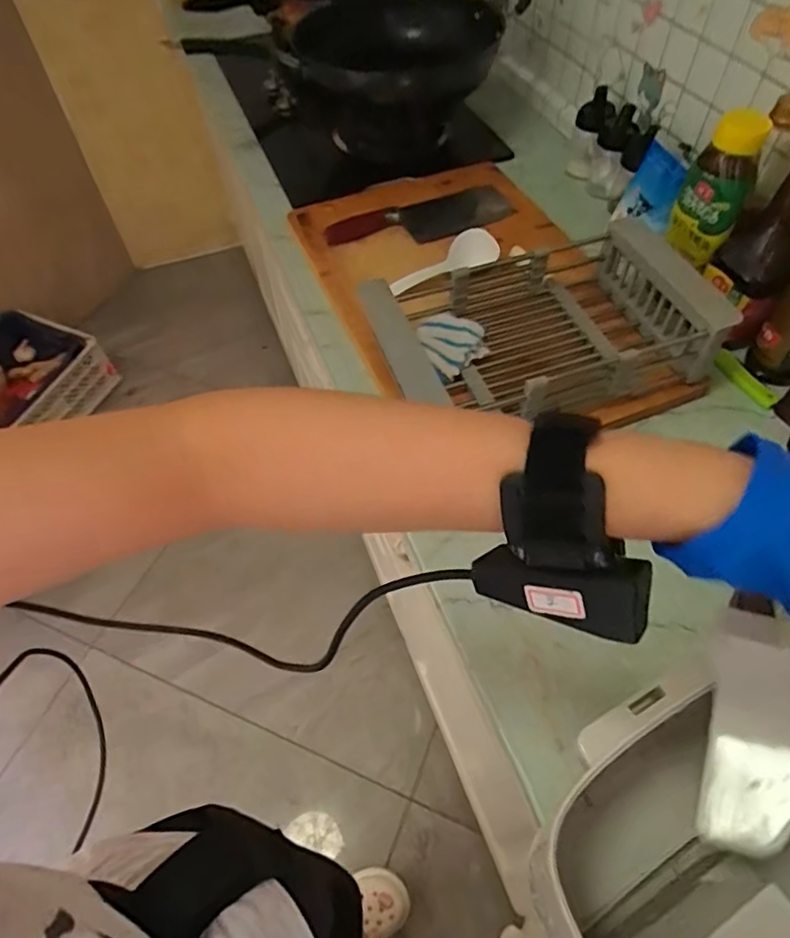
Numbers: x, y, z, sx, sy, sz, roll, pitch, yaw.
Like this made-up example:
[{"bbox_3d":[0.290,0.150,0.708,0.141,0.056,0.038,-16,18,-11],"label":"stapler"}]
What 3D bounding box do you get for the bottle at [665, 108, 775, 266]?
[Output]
[{"bbox_3d":[0.364,-0.315,0.665,0.071,0.150,0.054,20,57,15],"label":"bottle"}]

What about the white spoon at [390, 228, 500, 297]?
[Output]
[{"bbox_3d":[0.065,-0.280,0.782,0.161,0.025,0.046,-25,57,-15],"label":"white spoon"}]

